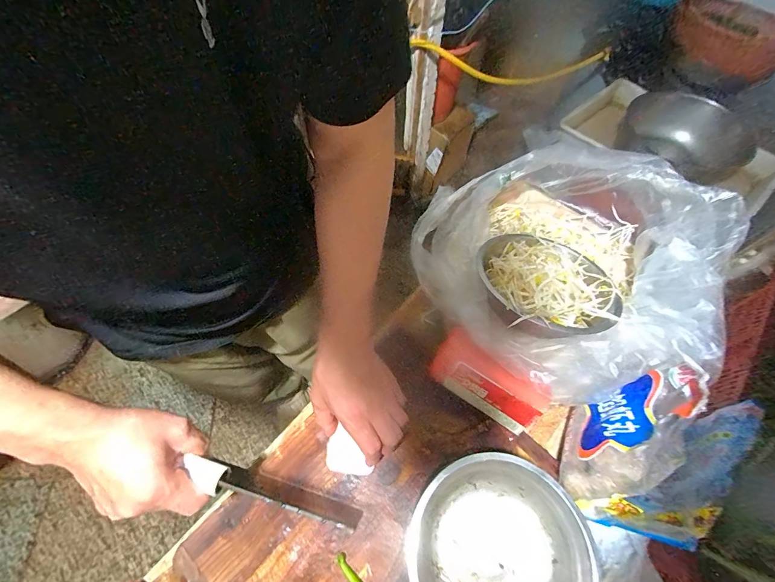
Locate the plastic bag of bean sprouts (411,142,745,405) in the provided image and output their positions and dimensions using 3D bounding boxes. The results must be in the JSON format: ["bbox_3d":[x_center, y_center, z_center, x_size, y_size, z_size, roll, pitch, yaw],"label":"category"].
[{"bbox_3d":[0.281,-0.049,0.542,0.459,0.153,0.378,-32,67,-17],"label":"plastic bag of bean sprouts"}]

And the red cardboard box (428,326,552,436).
[{"bbox_3d":[0.128,0.113,0.450,0.139,0.084,0.028,31,29,14],"label":"red cardboard box"}]

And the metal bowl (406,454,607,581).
[{"bbox_3d":[0.116,0.282,0.375,0.177,0.062,0.184,0,61,-1],"label":"metal bowl"}]

